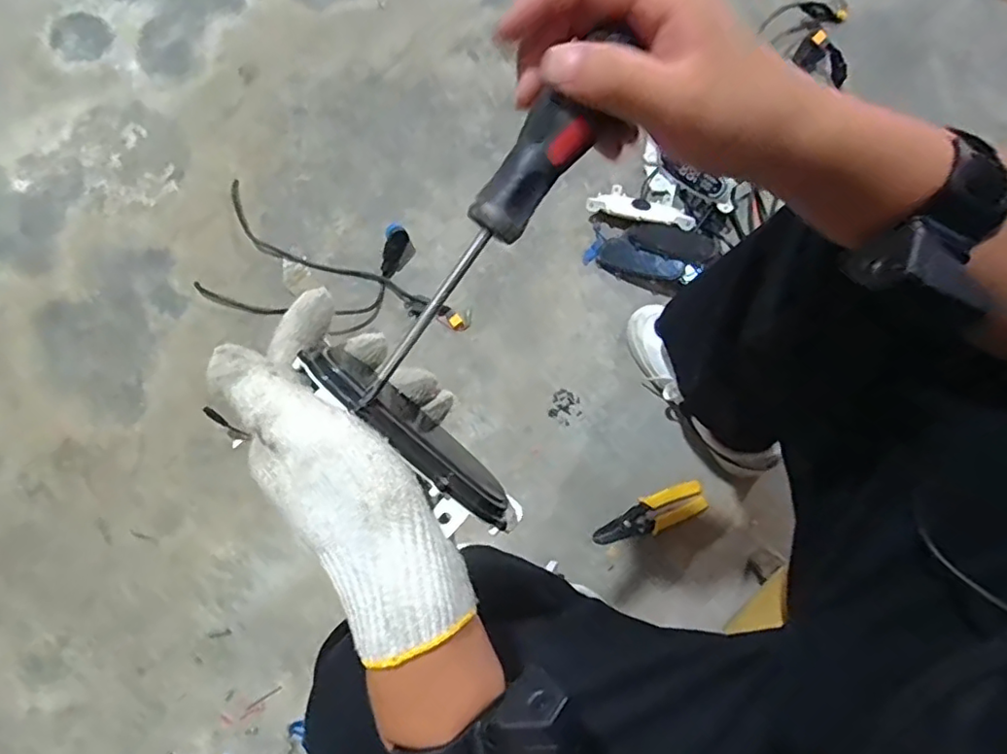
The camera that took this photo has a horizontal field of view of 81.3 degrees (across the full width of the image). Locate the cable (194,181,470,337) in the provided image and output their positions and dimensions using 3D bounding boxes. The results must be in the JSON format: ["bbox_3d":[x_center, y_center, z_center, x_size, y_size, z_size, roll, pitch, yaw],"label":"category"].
[{"bbox_3d":[-0.249,-0.160,0.884,0.414,0.034,0.190,14,80,3],"label":"cable"}]

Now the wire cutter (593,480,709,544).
[{"bbox_3d":[0.205,0.195,0.819,0.161,0.014,0.050,-23,80,-4],"label":"wire cutter"}]

